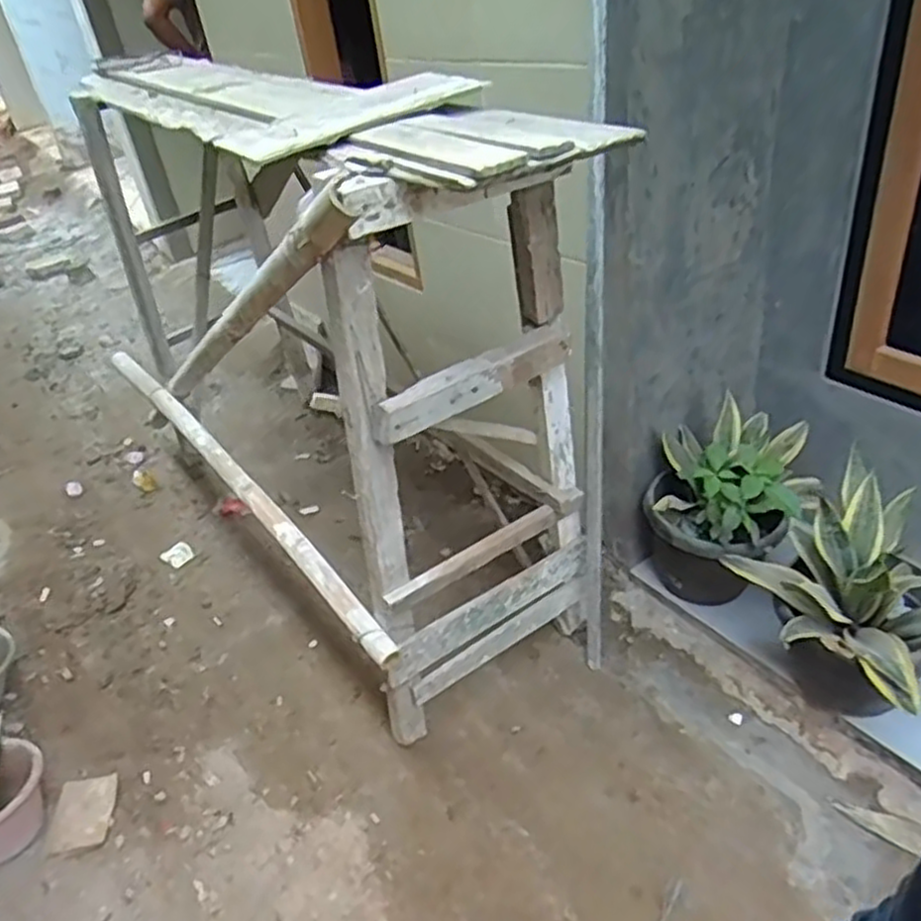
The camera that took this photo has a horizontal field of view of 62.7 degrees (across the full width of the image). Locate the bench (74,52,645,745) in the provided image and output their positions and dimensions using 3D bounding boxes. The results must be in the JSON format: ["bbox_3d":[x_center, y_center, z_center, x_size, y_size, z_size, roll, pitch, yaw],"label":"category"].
[{"bbox_3d":[-0.361,-0.245,1.878,0.609,1.217,1.697,-28,38,-26],"label":"bench"}]

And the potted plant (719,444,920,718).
[{"bbox_3d":[0.795,0.316,1.507,0.325,0.483,0.419,-19,35,-15],"label":"potted plant"}]

